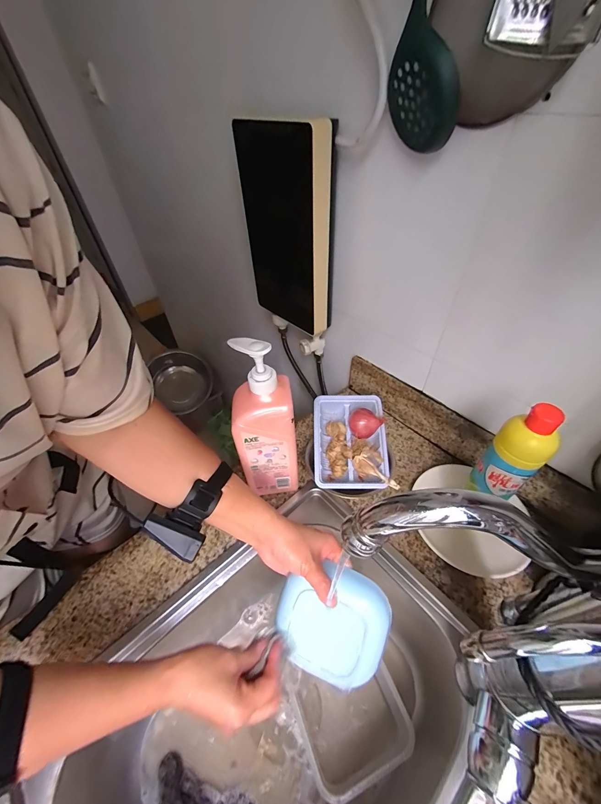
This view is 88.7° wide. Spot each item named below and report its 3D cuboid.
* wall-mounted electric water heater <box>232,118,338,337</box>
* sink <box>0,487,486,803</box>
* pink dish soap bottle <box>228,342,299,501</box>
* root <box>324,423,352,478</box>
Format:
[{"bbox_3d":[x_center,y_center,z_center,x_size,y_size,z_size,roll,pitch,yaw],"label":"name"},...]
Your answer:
[{"bbox_3d":[-0.023,-0.294,0.547,0.057,0.305,0.185,-36,54,-28],"label":"wall-mounted electric water heater"},{"bbox_3d":[-0.035,0.403,0.396,0.474,0.173,0.368,-36,54,-28],"label":"sink"},{"bbox_3d":[-0.050,0.037,0.429,0.077,0.264,0.052,-6,46,-3],"label":"pink dish soap bottle"},{"bbox_3d":[0.065,0.079,0.524,0.038,0.031,0.092,-4,65,0],"label":"root"}]

